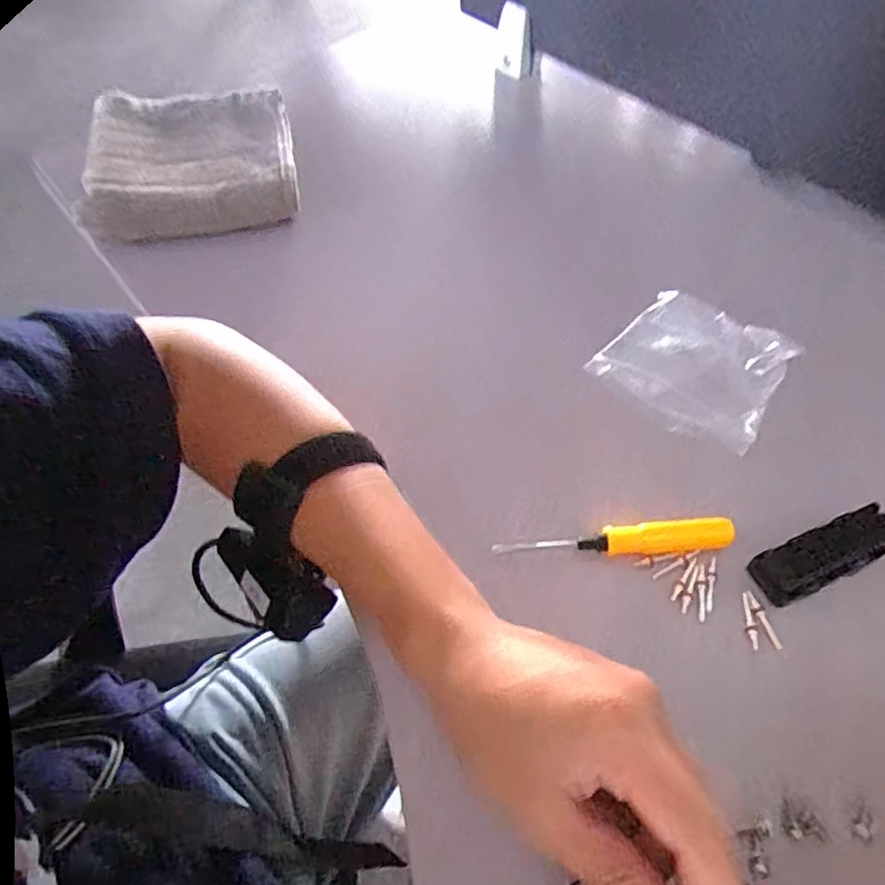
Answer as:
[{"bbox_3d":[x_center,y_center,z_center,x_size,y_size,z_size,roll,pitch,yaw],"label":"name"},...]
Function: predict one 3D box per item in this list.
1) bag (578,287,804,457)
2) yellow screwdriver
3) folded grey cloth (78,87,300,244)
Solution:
[{"bbox_3d":[0.165,-0.050,0.387,0.092,0.023,0.104,-39,64,-20],"label":"bag"},{"bbox_3d":[0.094,0.055,0.327,0.127,0.012,0.015,-6,57,-1],"label":"yellow screwdriver"},{"bbox_3d":[-0.220,-0.252,0.530,0.170,0.048,0.186,-8,57,-3],"label":"folded grey cloth"}]

